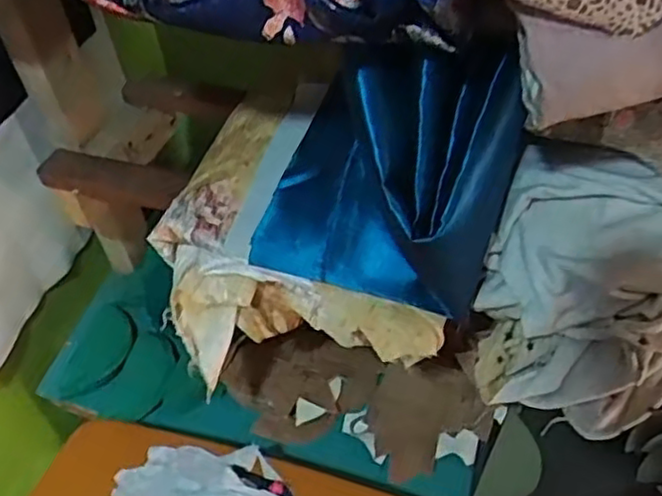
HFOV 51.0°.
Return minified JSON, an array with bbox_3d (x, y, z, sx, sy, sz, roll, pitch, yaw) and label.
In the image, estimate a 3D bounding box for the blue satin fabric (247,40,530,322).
[{"bbox_3d":[0.031,-0.053,0.513,0.175,0.163,0.144,23,53,23],"label":"blue satin fabric"}]

